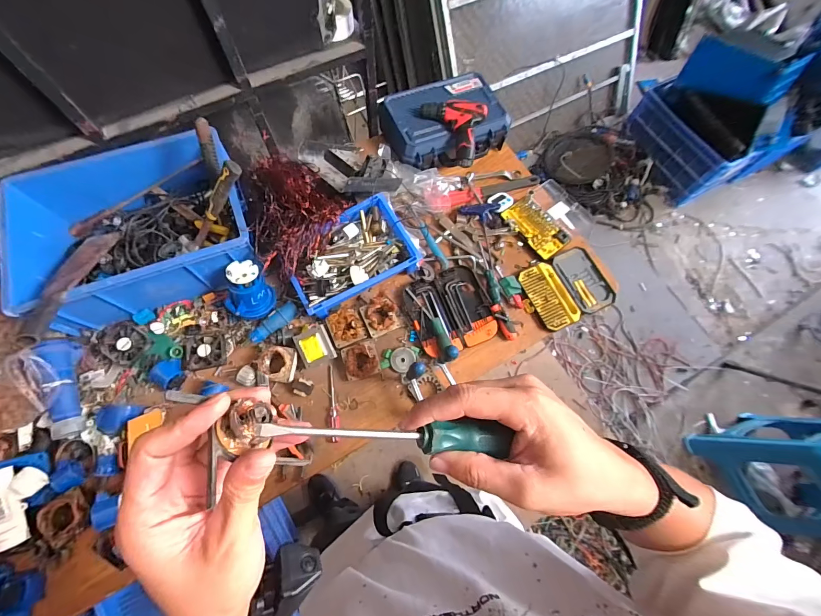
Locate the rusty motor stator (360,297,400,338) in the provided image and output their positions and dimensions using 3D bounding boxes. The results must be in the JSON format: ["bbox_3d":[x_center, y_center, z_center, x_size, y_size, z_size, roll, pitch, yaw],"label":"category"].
[{"bbox_3d":[-0.073,0.020,0.886,0.092,0.050,0.092,-23,72,-11],"label":"rusty motor stator"}]

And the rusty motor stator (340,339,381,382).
[{"bbox_3d":[-0.120,0.129,0.850,0.084,0.049,0.084,-13,70,-8],"label":"rusty motor stator"}]

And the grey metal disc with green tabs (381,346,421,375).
[{"bbox_3d":[-0.024,0.125,0.872,0.090,0.020,0.067,13,69,2],"label":"grey metal disc with green tabs"}]

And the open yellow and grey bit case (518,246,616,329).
[{"bbox_3d":[0.444,-0.060,0.973,0.242,0.025,0.185,-22,72,-11],"label":"open yellow and grey bit case"}]

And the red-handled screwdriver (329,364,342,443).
[{"bbox_3d":[-0.184,0.226,0.831,0.022,0.017,0.178,-9,70,-6],"label":"red-handled screwdriver"}]

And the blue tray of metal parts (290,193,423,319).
[{"bbox_3d":[-0.155,-0.133,0.901,0.312,0.085,0.209,-29,73,-13],"label":"blue tray of metal parts"}]

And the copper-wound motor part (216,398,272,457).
[{"bbox_3d":[-0.088,0.063,0.185,0.024,0.017,0.027,-17,71,-9],"label":"copper-wound motor part"}]

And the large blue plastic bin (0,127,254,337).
[{"bbox_3d":[-0.646,-0.214,0.831,0.485,0.194,0.408,-25,72,-12],"label":"large blue plastic bin"}]

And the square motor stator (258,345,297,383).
[{"bbox_3d":[-0.315,0.131,0.823,0.083,0.044,0.078,7,69,0],"label":"square motor stator"}]

